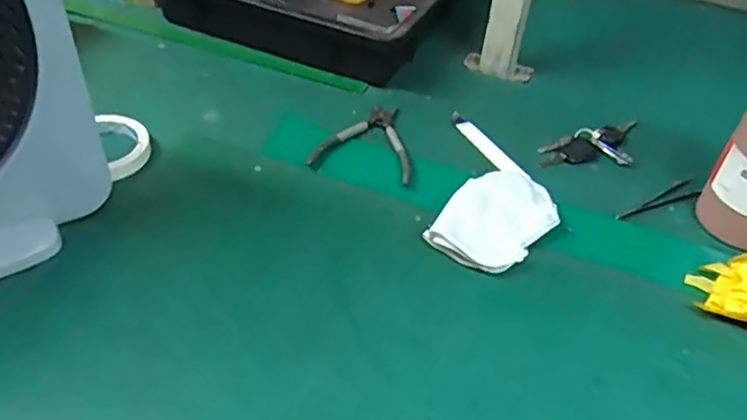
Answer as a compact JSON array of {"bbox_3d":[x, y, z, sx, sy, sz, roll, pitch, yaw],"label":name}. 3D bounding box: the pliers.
[{"bbox_3d":[-0.006,-0.080,0.716,0.106,0.008,0.138,9,44,4],"label":"pliers"}]

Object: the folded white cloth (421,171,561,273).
[{"bbox_3d":[0.115,0.009,0.612,0.087,0.020,0.125,35,51,28],"label":"folded white cloth"}]

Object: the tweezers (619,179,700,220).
[{"bbox_3d":[0.303,-0.006,0.678,0.121,0.005,0.024,-23,50,-26],"label":"tweezers"}]

